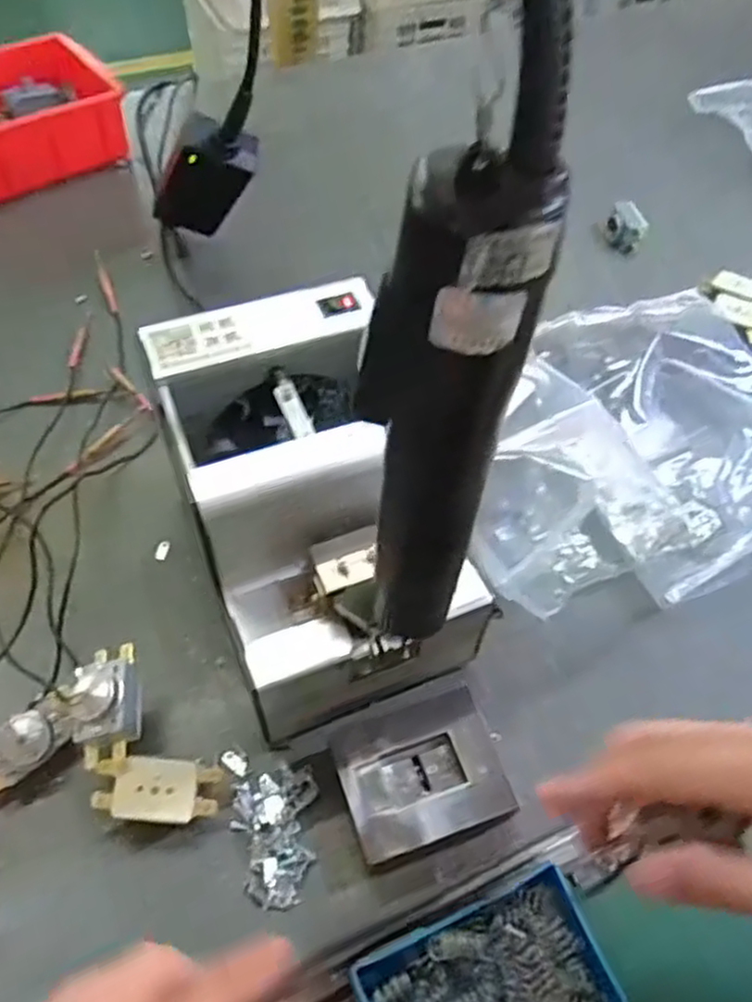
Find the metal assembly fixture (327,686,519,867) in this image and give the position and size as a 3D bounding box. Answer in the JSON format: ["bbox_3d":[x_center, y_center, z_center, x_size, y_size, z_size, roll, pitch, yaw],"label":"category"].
[{"bbox_3d":[0.022,0.144,0.379,0.079,0.032,0.065,-16,58,-15],"label":"metal assembly fixture"}]

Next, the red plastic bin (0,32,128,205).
[{"bbox_3d":[-0.340,-0.344,0.659,0.196,0.063,0.133,-32,64,-23],"label":"red plastic bin"}]

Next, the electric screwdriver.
[{"bbox_3d":[0.016,-0.014,0.229,0.043,0.181,0.032,6,56,-1],"label":"electric screwdriver"}]

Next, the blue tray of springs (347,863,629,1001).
[{"bbox_3d":[0.053,0.234,0.348,0.115,0.023,0.069,-18,59,-16],"label":"blue tray of springs"}]

